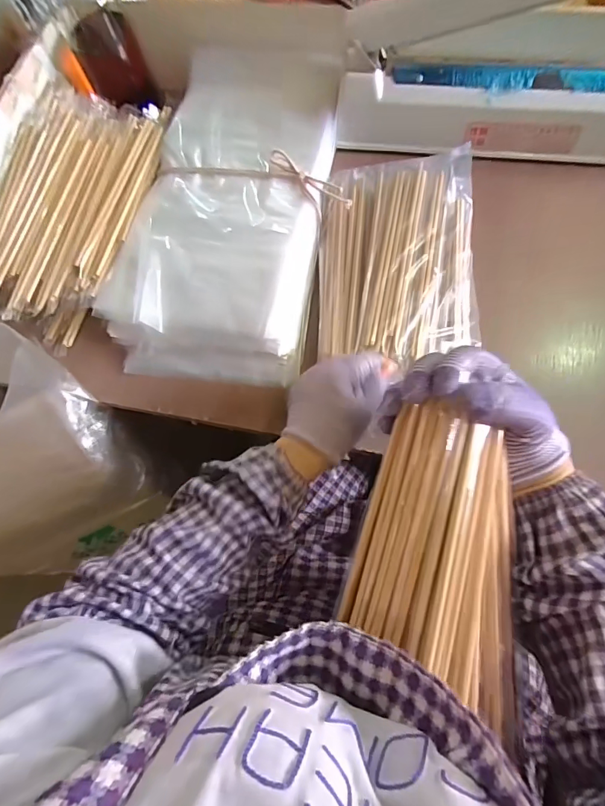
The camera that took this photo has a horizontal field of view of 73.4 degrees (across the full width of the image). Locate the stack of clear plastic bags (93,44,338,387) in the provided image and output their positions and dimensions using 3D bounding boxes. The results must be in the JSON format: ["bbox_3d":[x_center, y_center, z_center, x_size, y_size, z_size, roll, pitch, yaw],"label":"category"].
[{"bbox_3d":[-0.083,-0.248,0.501,0.228,0.053,0.450,7,73,8],"label":"stack of clear plastic bags"}]

